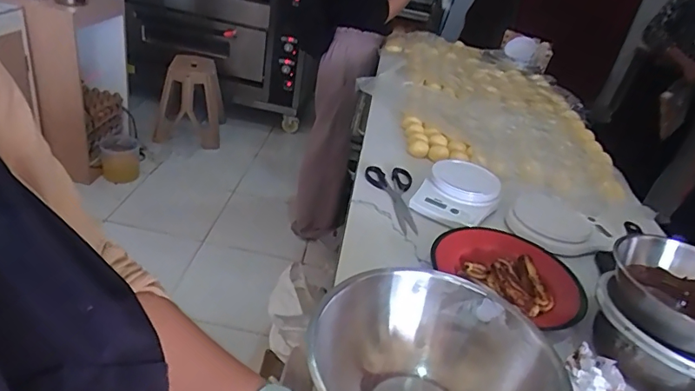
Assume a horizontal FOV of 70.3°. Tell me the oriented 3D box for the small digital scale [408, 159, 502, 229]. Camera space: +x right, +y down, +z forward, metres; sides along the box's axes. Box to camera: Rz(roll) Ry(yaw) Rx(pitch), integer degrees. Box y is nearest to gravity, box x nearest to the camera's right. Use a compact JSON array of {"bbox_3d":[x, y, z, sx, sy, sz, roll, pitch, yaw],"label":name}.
[{"bbox_3d":[0.201,-0.006,0.896,0.135,0.045,0.184,23,33,20],"label":"small digital scale"}]

